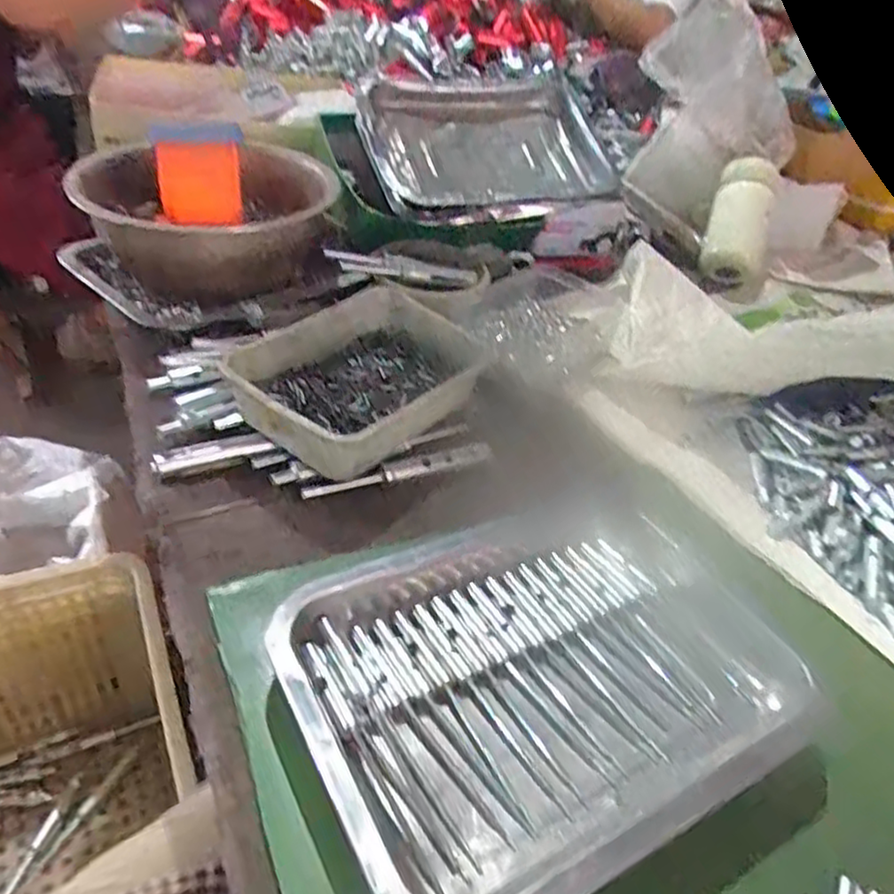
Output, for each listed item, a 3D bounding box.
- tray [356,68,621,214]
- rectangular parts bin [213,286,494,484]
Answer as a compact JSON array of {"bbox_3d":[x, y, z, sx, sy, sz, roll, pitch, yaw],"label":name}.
[{"bbox_3d":[0.043,-0.321,0.744,0.269,0.042,0.199,-19,67,-22],"label":"tray"},{"bbox_3d":[-0.061,-0.047,0.521,0.187,0.054,0.141,-24,50,-34],"label":"rectangular parts bin"}]

